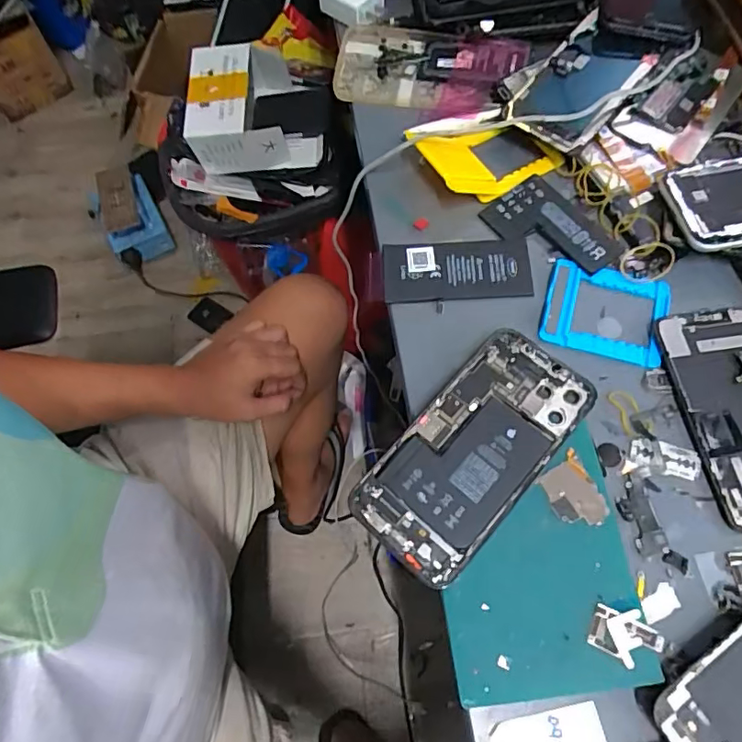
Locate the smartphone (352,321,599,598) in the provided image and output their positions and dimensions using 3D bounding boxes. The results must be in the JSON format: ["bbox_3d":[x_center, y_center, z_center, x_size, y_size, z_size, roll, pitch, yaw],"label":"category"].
[{"bbox_3d":[0.064,0.047,0.329,0.076,0.006,0.160,39,76,18],"label":"smartphone"}]

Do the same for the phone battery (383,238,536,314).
[{"bbox_3d":[0.065,-0.074,0.401,0.108,0.008,0.051,-3,74,3],"label":"phone battery"}]

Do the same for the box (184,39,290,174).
[{"bbox_3d":[-0.215,-0.434,0.873,0.153,0.107,0.190,-4,66,1],"label":"box"}]

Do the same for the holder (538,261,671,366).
[{"bbox_3d":[0.167,-0.044,0.378,0.084,0.012,0.069,15,68,9],"label":"holder"}]

